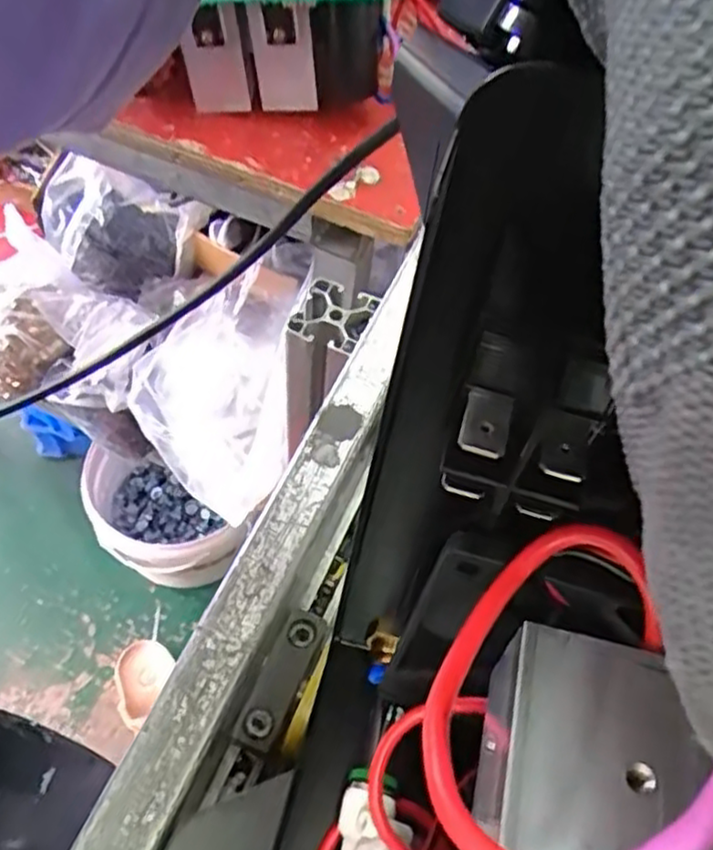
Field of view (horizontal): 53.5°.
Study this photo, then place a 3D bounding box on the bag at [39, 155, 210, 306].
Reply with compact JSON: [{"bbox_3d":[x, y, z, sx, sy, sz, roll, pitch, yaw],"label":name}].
[{"bbox_3d":[-0.251,-0.211,0.741,0.160,0.063,0.144,27,86,-8],"label":"bag"}]

